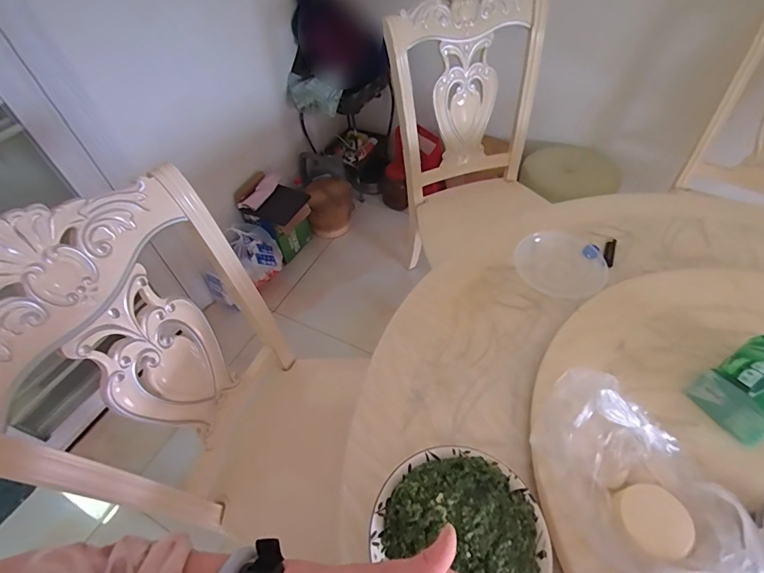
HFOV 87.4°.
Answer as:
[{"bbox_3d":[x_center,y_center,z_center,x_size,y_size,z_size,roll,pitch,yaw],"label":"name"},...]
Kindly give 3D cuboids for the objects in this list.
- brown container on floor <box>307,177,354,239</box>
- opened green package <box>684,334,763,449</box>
[{"bbox_3d":[-0.237,-0.371,1.896,0.208,0.239,0.200,-4,52,1],"label":"brown container on floor"},{"bbox_3d":[0.531,0.132,0.552,0.147,0.079,0.103,-25,54,-15],"label":"opened green package"}]

